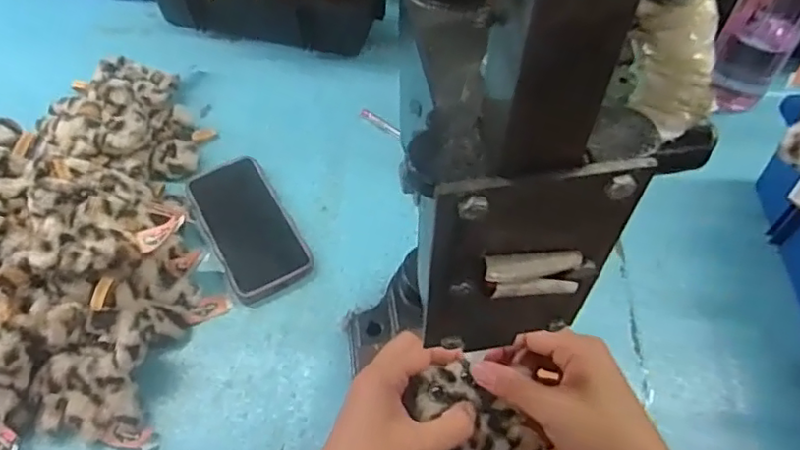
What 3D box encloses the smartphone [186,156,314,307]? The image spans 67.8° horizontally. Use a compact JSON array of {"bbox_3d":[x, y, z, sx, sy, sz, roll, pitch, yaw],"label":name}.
[{"bbox_3d":[-0.157,-0.002,0.607,0.079,0.009,0.170,-26,60,-16],"label":"smartphone"}]

